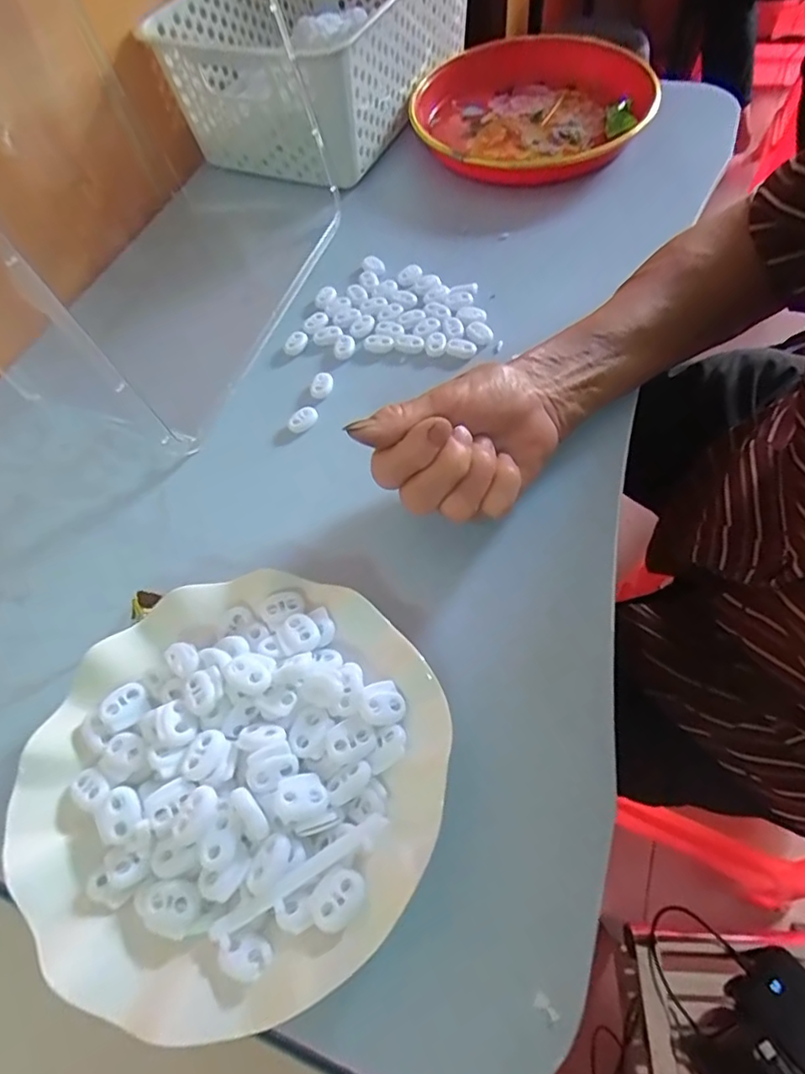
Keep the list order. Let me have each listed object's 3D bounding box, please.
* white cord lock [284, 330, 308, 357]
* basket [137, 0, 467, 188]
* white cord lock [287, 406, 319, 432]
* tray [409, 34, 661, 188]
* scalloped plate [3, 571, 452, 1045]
[{"bbox_3d":[-0.080,-0.146,0.432,0.016,0.004,0.022,17,62,14],"label":"white cord lock"},{"bbox_3d":[-0.068,-0.478,0.563,0.191,0.127,0.317,20,62,15],"label":"basket"},{"bbox_3d":[-0.067,-0.079,0.390,0.021,0.008,0.014,-35,63,-17],"label":"white cord lock"},{"bbox_3d":[0.120,-0.402,0.546,0.215,0.045,0.216,-10,60,0],"label":"tray"},{"bbox_3d":[-0.072,0.102,0.260,0.175,0.040,0.175,-2,59,3],"label":"scalloped plate"}]

